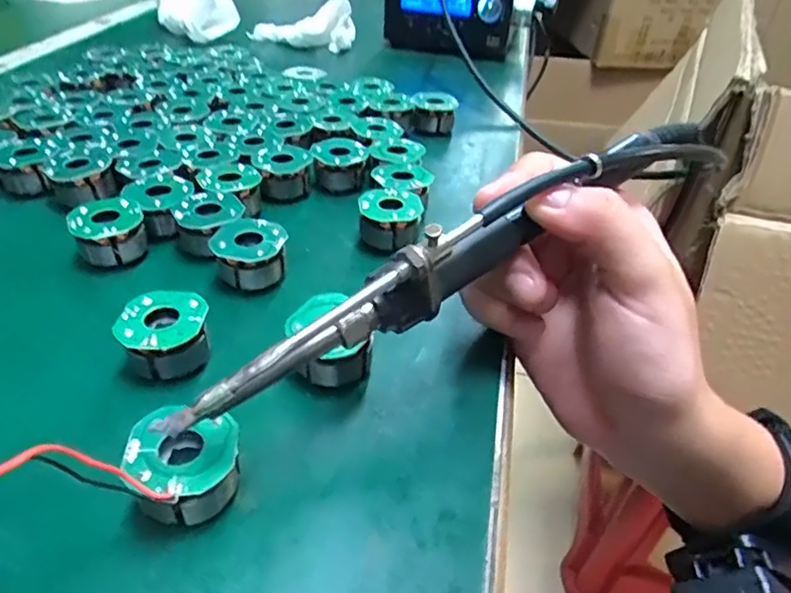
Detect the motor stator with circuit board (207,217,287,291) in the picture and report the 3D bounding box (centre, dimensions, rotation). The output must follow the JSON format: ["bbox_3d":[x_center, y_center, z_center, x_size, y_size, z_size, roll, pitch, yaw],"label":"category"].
[{"bbox_3d":[-0.064,-0.017,0.254,0.030,0.022,0.028,-10,40,-18],"label":"motor stator with circuit board"}]

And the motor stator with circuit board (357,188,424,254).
[{"bbox_3d":[-0.003,-0.036,0.282,0.029,0.023,0.031,3,38,-3],"label":"motor stator with circuit board"}]

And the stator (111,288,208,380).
[{"bbox_3d":[-0.083,0.017,0.209,0.030,0.022,0.033,-5,38,-12],"label":"stator"}]

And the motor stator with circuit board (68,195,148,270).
[{"bbox_3d":[-0.129,-0.028,0.262,0.030,0.023,0.027,-21,44,-29],"label":"motor stator with circuit board"}]

